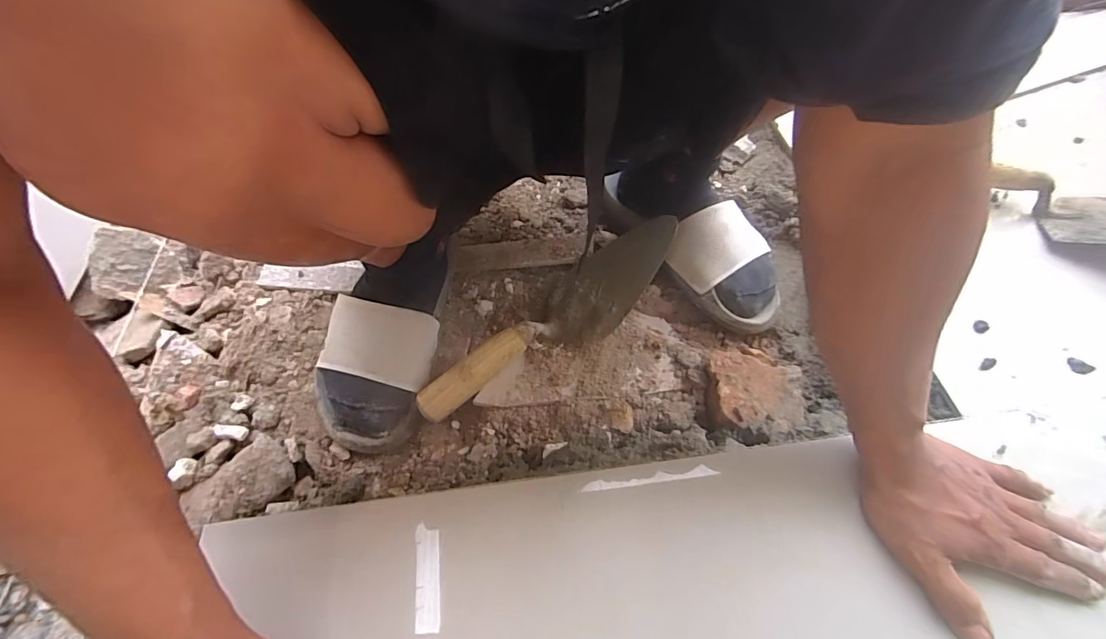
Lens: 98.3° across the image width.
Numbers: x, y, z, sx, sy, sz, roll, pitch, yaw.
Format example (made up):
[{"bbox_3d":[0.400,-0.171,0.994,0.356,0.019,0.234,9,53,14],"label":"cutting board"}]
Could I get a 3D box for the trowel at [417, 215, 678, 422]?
[{"bbox_3d":[0.007,-0.001,0.461,0.291,0.066,0.083,-39,64,-21],"label":"trowel"}]

